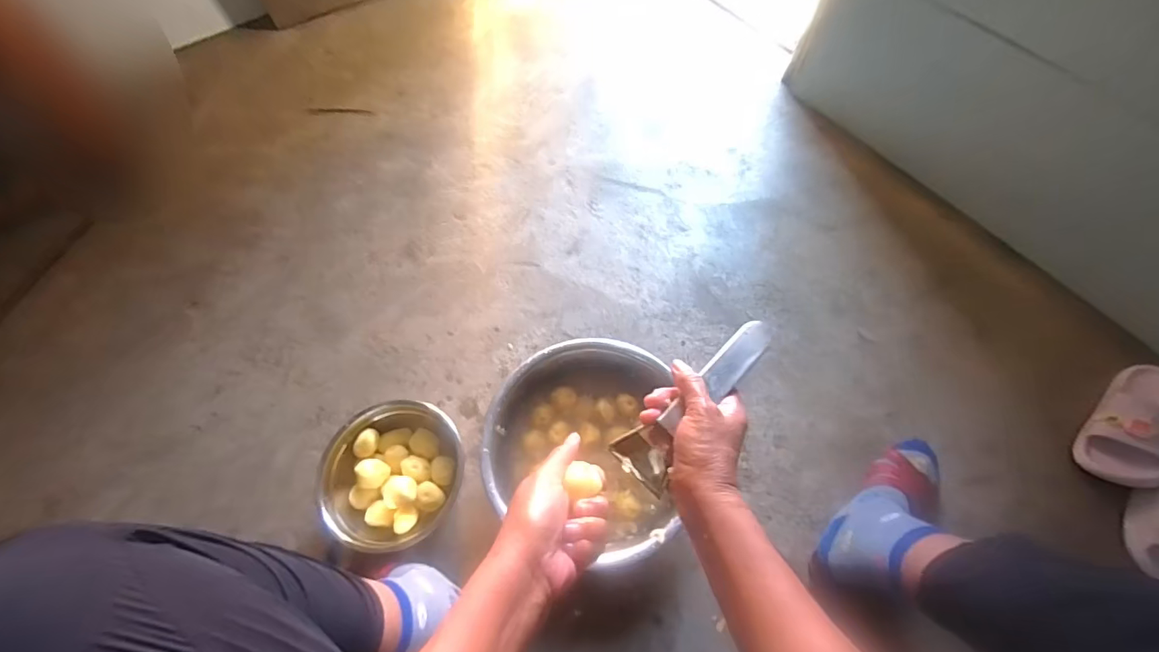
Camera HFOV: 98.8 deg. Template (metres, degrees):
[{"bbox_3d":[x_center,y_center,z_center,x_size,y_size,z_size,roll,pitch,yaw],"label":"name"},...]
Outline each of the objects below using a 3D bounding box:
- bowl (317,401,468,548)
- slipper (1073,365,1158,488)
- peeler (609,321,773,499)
[{"bbox_3d":[-0.250,0.202,0.682,0.182,0.074,0.188,-1,64,2],"label":"bowl"},{"bbox_3d":[0.759,0.125,0.668,0.188,0.059,0.082,-42,69,-17],"label":"slipper"},{"bbox_3d":[0.112,0.061,0.444,0.194,0.026,0.053,-42,69,-16],"label":"peeler"}]

